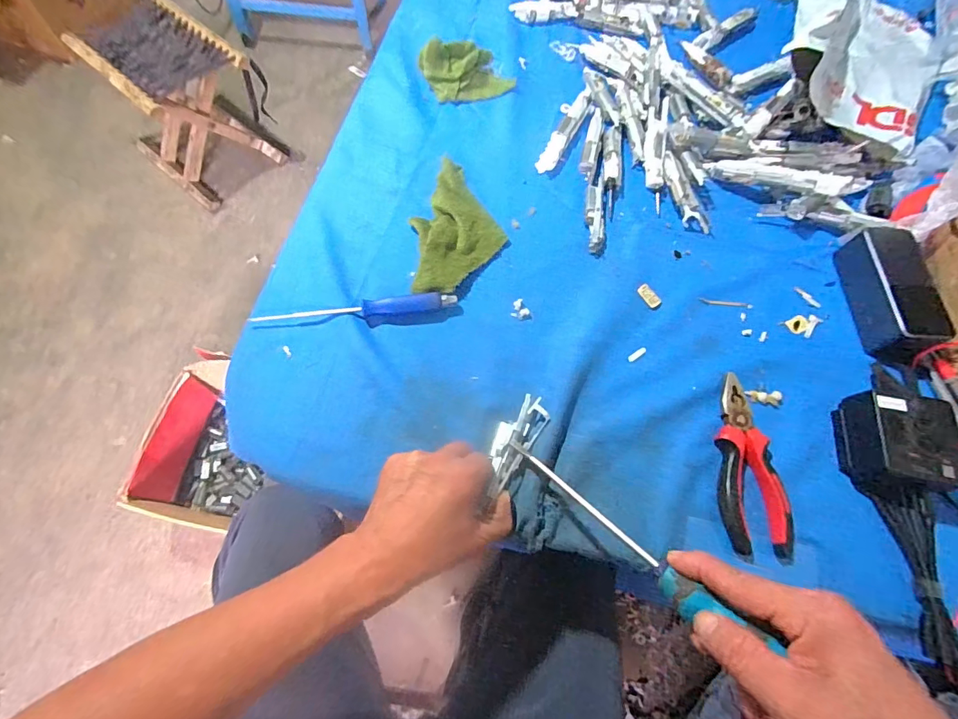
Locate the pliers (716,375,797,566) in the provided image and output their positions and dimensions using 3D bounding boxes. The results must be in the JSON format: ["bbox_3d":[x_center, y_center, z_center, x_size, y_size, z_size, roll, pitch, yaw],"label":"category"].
[{"bbox_3d":[0.239,0.093,0.405,0.059,0.020,0.157,3,66,-4],"label":"pliers"}]

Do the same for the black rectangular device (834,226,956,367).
[{"bbox_3d":[0.425,-0.066,0.468,0.060,0.045,0.140,5,66,-3],"label":"black rectangular device"}]

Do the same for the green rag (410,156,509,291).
[{"bbox_3d":[-0.019,-0.139,0.468,0.088,0.026,0.160,7,66,-2],"label":"green rag"}]

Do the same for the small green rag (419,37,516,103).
[{"bbox_3d":[-0.013,-0.352,0.558,0.109,0.042,0.053,-5,67,-8],"label":"small green rag"}]

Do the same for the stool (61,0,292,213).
[{"bbox_3d":[-0.723,-0.640,1.156,0.272,0.311,0.289,40,69,12],"label":"stool"}]

